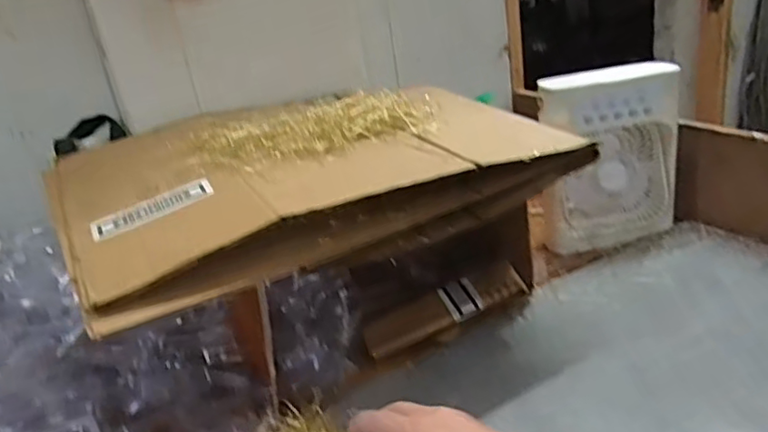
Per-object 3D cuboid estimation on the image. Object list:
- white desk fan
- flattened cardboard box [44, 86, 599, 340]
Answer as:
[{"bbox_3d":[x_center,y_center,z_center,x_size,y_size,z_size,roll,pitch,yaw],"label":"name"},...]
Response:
[{"bbox_3d":[0.342,-0.093,0.924,0.202,0.243,0.079,-12,23,-8],"label":"white desk fan"},{"bbox_3d":[-0.084,-0.061,0.698,0.521,0.089,0.348,-20,26,-24],"label":"flattened cardboard box"}]

